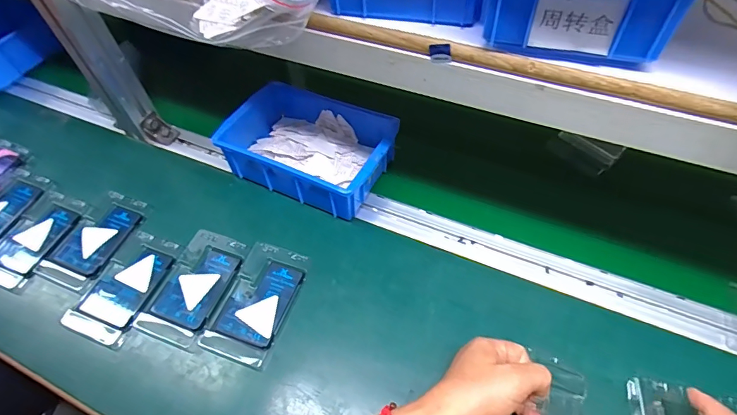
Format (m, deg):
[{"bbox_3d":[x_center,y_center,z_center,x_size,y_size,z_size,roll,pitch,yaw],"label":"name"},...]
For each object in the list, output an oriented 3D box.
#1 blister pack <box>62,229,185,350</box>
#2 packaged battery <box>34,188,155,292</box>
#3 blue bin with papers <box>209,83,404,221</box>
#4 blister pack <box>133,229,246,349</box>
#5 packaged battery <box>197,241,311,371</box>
[{"bbox_3d":[-0.272,0.087,0.488,0.073,0.012,0.126,16,56,16],"label":"blister pack"},{"bbox_3d":[-0.328,0.035,0.524,0.079,0.015,0.125,18,57,17],"label":"packaged battery"},{"bbox_3d":[-0.072,-0.077,0.556,0.204,0.072,0.143,18,57,17],"label":"blue bin with papers"},{"bbox_3d":[-0.193,0.085,0.481,0.072,0.010,0.125,14,56,15],"label":"blister pack"},{"bbox_3d":[-0.117,0.099,0.461,0.073,0.012,0.123,14,56,15],"label":"packaged battery"}]

